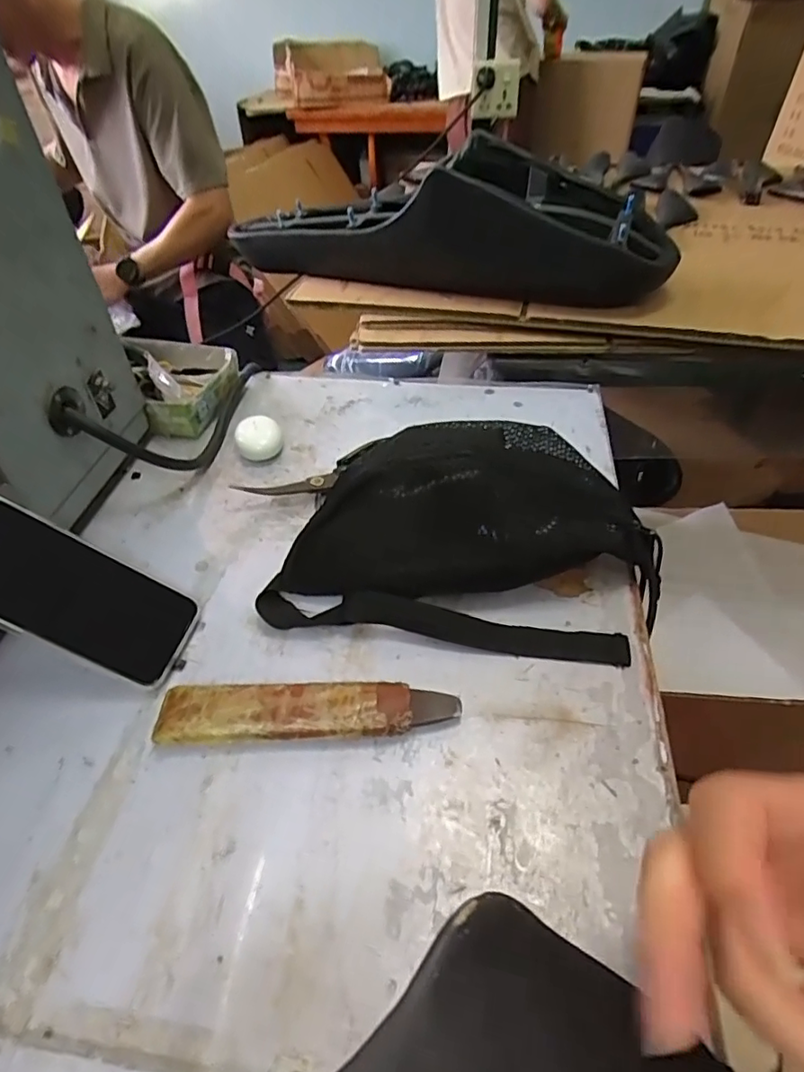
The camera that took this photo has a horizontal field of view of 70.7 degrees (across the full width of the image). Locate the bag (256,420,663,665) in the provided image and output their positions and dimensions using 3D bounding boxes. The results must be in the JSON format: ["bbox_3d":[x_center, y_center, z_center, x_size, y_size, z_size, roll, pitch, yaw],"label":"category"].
[{"bbox_3d":[0.051,-0.010,0.423,0.288,0.099,0.161,6,46,6],"label":"bag"}]

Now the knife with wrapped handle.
[{"bbox_3d":[-0.059,0.113,0.363,0.186,0.017,0.038,-1,45,0],"label":"knife with wrapped handle"}]

